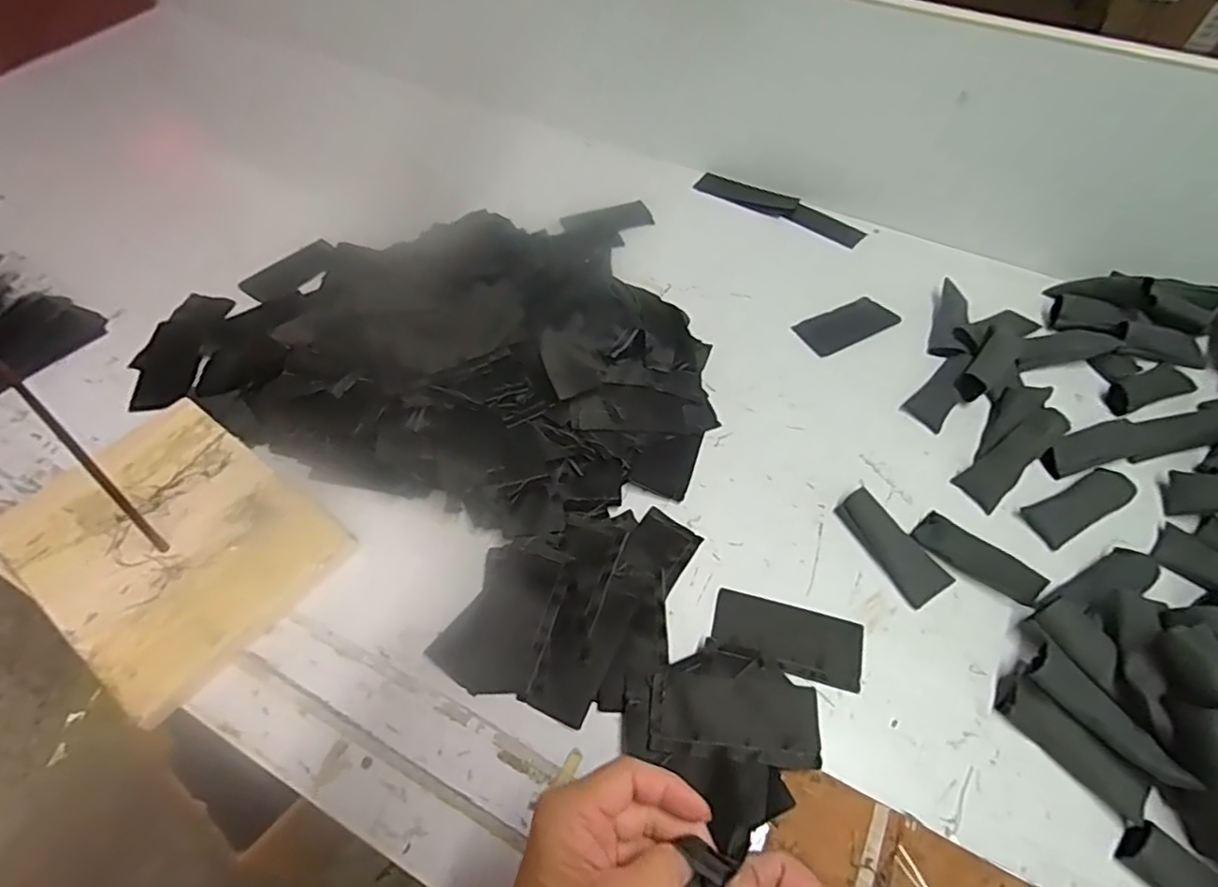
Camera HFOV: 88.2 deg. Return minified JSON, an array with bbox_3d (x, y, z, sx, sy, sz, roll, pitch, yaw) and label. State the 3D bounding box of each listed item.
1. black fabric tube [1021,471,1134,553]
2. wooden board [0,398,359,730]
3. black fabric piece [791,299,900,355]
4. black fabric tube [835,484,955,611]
[{"bbox_3d":[0.425,0.055,0.566,0.105,0.014,0.039,-21,56,-17],"label":"black fabric tube"},{"bbox_3d":[-0.366,0.080,0.526,0.252,0.019,0.184,31,57,20],"label":"wooden board"},{"bbox_3d":[0.272,-0.135,0.717,0.118,0.004,0.054,-23,56,-18],"label":"black fabric piece"},{"bbox_3d":[0.245,0.085,0.542,0.044,0.021,0.103,-22,56,-18],"label":"black fabric tube"}]

